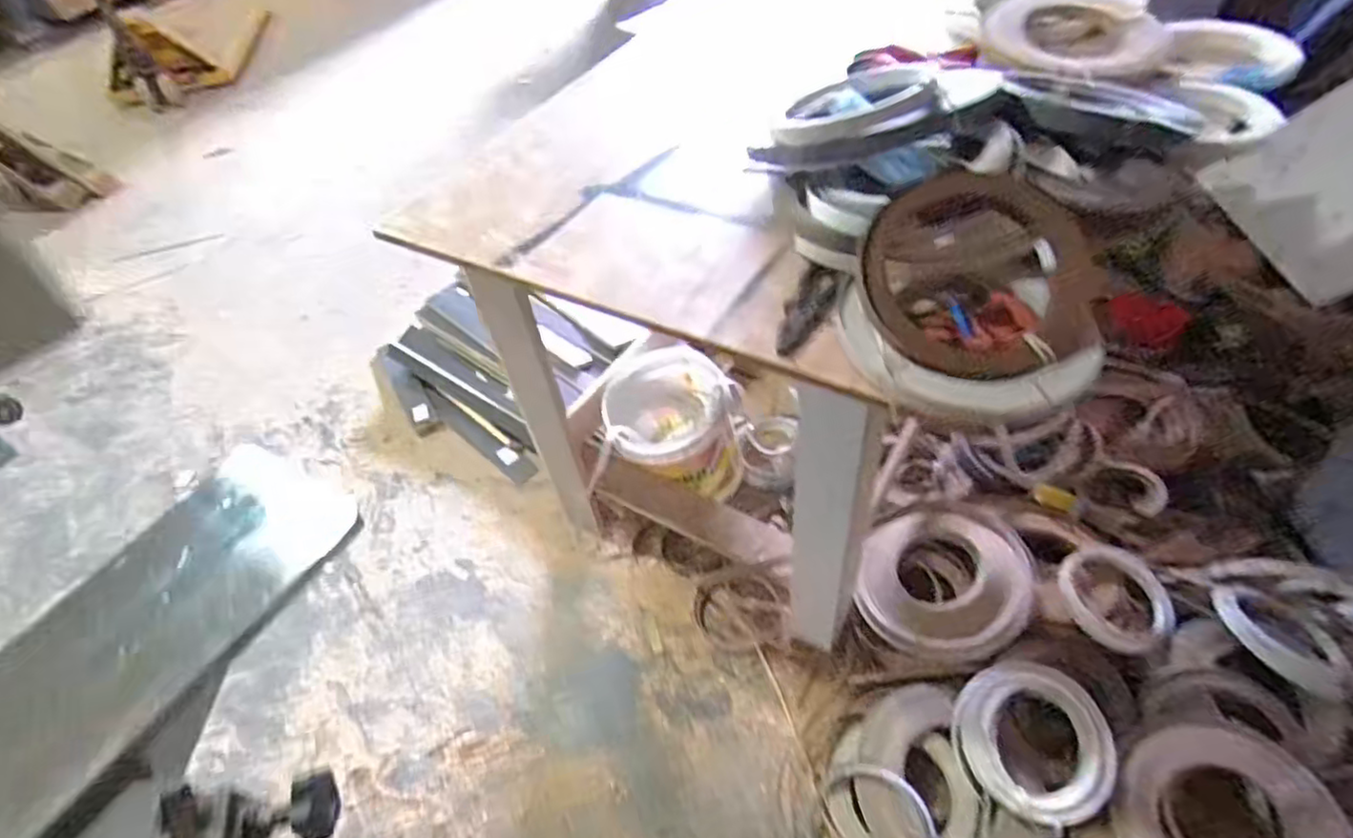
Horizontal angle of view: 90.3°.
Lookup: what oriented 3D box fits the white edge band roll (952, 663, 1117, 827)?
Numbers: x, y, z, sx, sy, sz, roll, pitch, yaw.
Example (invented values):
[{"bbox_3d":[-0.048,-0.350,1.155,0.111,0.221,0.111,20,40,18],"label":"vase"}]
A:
[{"bbox_3d":[0.625,0.564,1.181,0.247,0.022,0.247,-7,63,14],"label":"white edge band roll"}]

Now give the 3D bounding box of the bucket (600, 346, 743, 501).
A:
[{"bbox_3d":[-0.004,0.033,1.607,0.299,0.254,0.317,-3,47,3],"label":"bucket"}]

